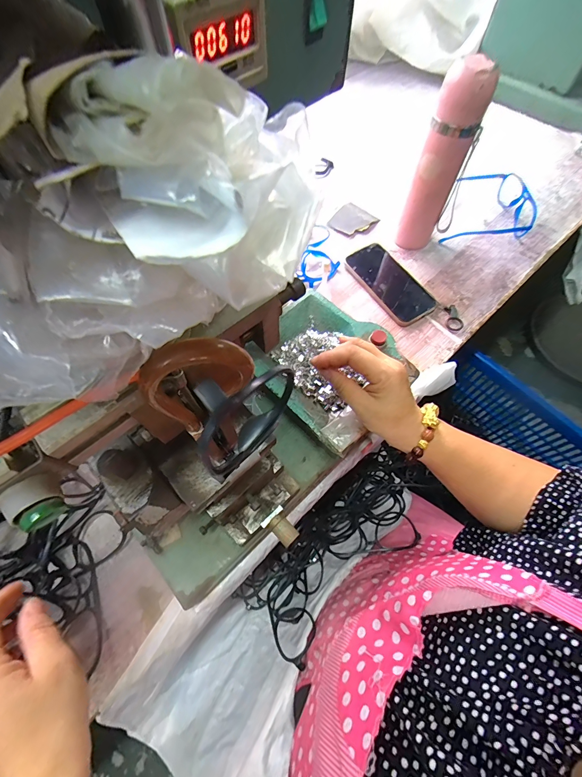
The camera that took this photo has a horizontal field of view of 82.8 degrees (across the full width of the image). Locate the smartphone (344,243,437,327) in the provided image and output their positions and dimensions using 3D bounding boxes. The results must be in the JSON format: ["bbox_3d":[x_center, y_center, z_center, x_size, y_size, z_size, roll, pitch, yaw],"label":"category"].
[{"bbox_3d":[0.163,-0.175,0.540,0.081,0.016,0.157,-30,67,-13],"label":"smartphone"}]

